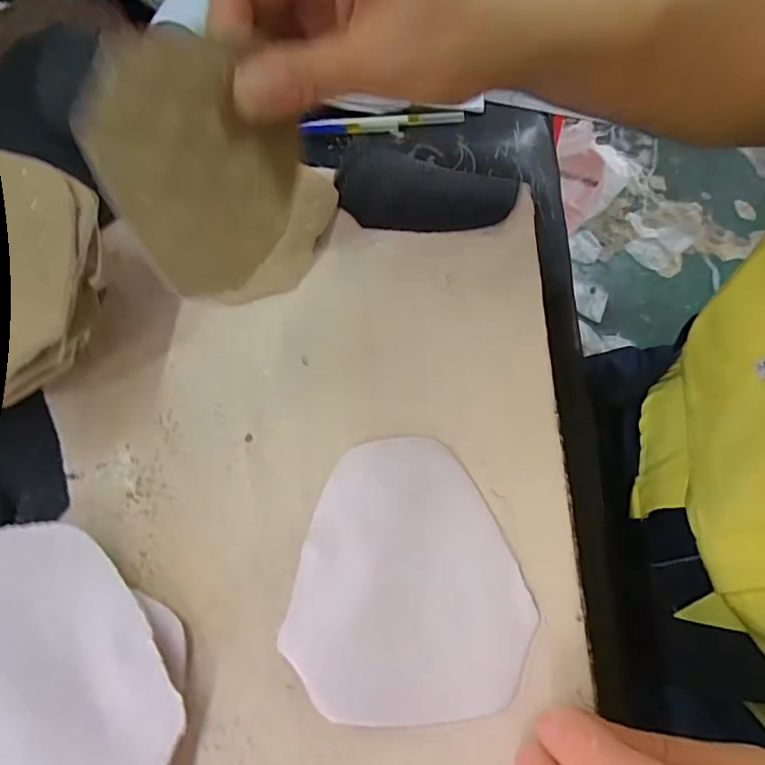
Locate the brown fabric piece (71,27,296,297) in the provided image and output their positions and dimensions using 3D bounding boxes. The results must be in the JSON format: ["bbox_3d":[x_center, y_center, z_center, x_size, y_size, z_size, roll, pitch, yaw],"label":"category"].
[{"bbox_3d":[-0.061,-0.078,0.201,0.010,0.085,0.077,17,59,32],"label":"brown fabric piece"}]

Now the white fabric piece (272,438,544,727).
[{"bbox_3d":[0.013,0.070,0.211,0.084,0.007,0.101,14,61,-1],"label":"white fabric piece"}]

